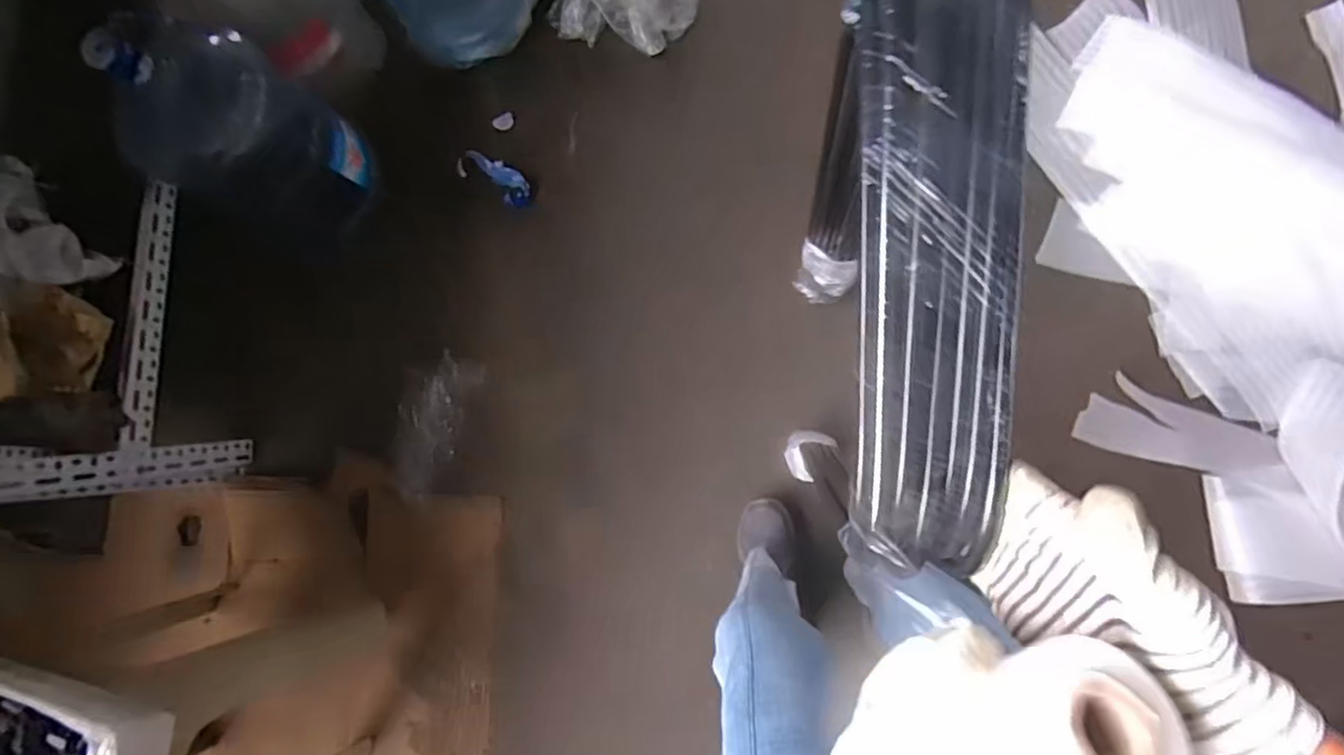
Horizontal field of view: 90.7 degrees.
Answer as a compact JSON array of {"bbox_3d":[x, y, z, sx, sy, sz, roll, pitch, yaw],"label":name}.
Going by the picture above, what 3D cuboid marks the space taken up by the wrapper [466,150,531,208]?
[{"bbox_3d":[-0.325,-0.386,1.265,0.054,0.054,0.146,-44,80,1],"label":"wrapper"}]

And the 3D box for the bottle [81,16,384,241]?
[{"bbox_3d":[-0.674,-0.386,1.050,0.201,0.404,0.242,26,88,8],"label":"bottle"}]

